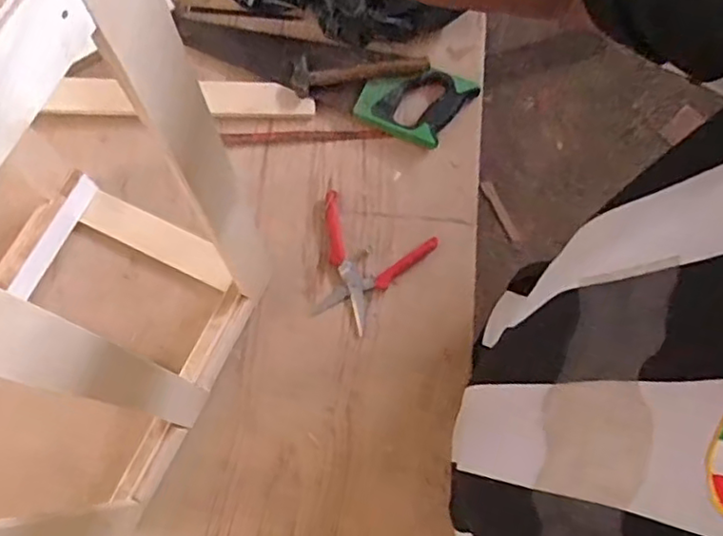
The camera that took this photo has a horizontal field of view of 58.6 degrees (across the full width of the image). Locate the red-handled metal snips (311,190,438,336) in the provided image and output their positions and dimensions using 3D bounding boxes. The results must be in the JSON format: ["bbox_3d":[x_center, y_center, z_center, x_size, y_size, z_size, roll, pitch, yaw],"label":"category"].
[{"bbox_3d":[-0.005,-0.002,0.831,0.152,0.016,0.150,25,77,6],"label":"red-handled metal snips"}]

